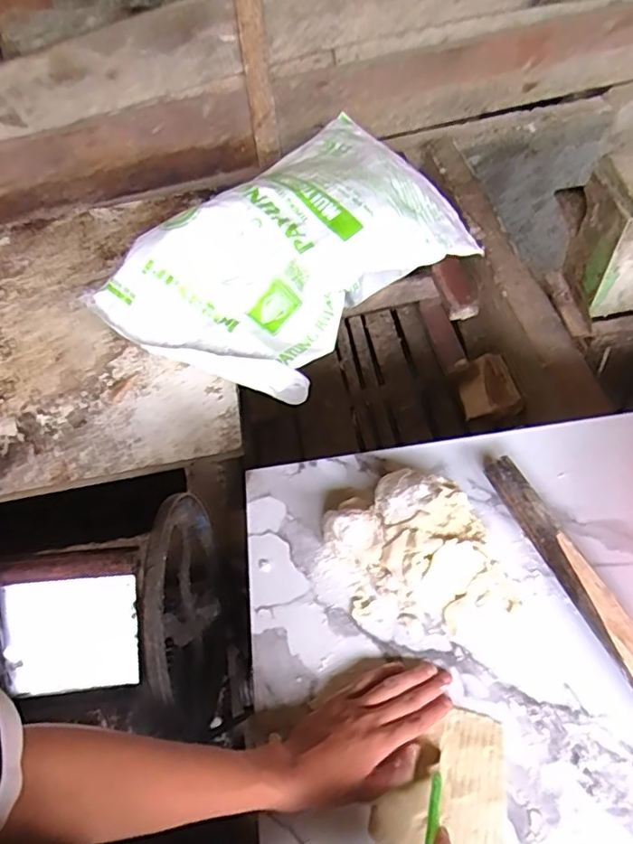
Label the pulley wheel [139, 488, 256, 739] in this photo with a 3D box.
[{"bbox_3d":[-0.130,0.195,0.608,0.046,0.231,0.227,-3,57,3],"label":"pulley wheel"}]

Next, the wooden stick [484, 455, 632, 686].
[{"bbox_3d":[0.265,0.164,0.575,0.037,0.032,0.295,-23,58,-10],"label":"wooden stick"}]

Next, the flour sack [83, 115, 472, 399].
[{"bbox_3d":[-0.021,-0.326,1.058,0.429,0.156,0.656,33,66,23],"label":"flour sack"}]

